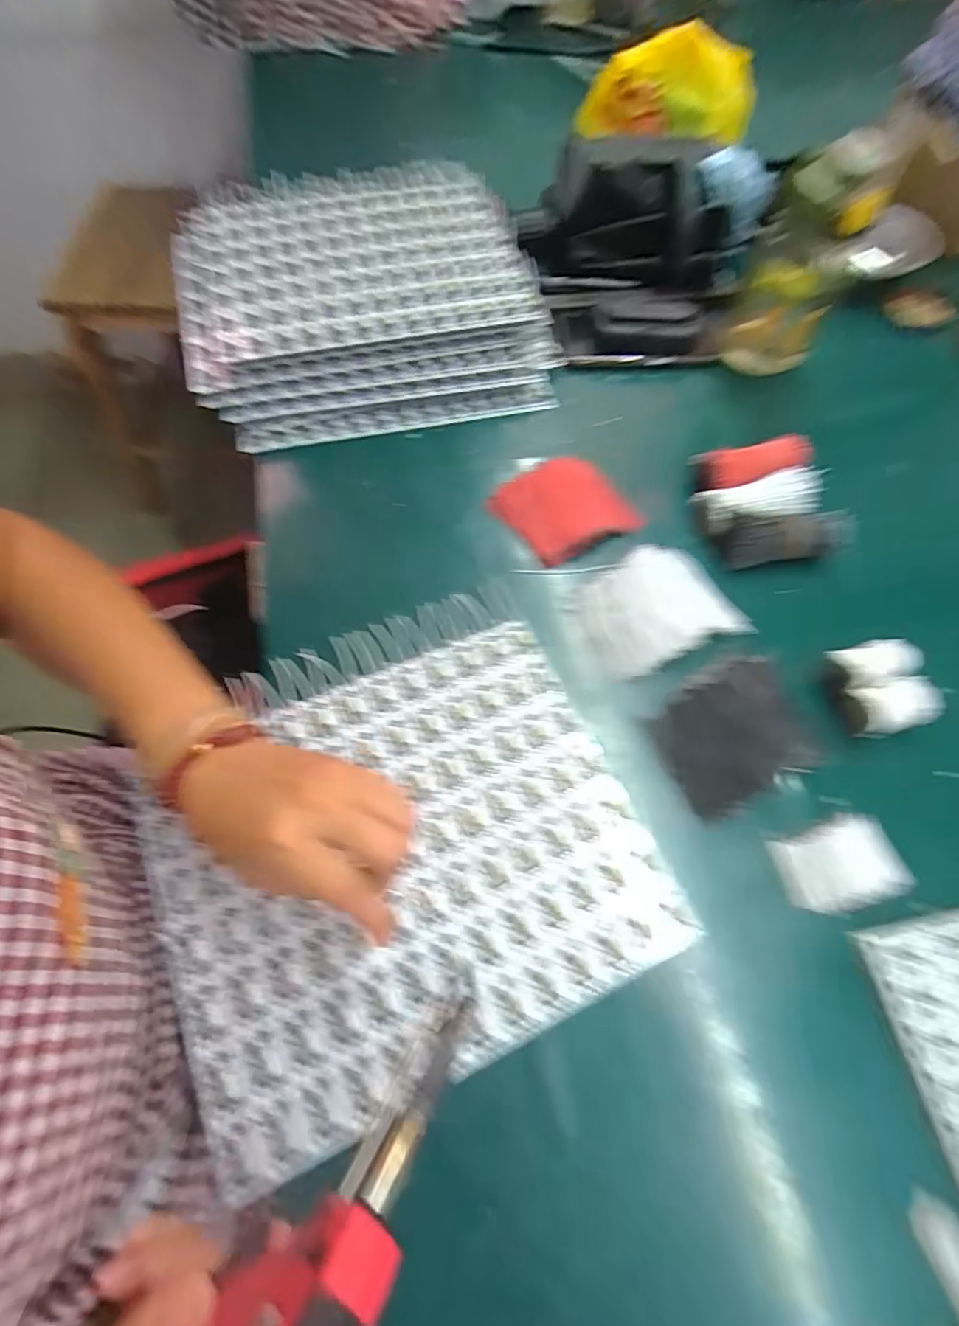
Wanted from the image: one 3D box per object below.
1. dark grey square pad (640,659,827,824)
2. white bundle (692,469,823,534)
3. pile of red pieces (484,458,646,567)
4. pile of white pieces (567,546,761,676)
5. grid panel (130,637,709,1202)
[{"bbox_3d":[0.180,0.048,0.393,0.110,0.008,0.087,-26,68,-11],"label":"dark grey square pad"},{"bbox_3d":[0.236,-0.138,0.469,0.097,0.030,0.040,-8,65,-4],"label":"white bundle"},{"bbox_3d":[0.072,-0.137,0.482,0.103,0.009,0.095,-31,69,-14],"label":"pile of red pieces"},{"bbox_3d":[0.135,-0.044,0.433,0.127,0.014,0.088,-24,67,-11],"label":"pile of white pieces"},{"bbox_3d":[-0.047,0.124,0.354,0.294,0.016,0.243,-25,67,-11],"label":"grid panel"}]

